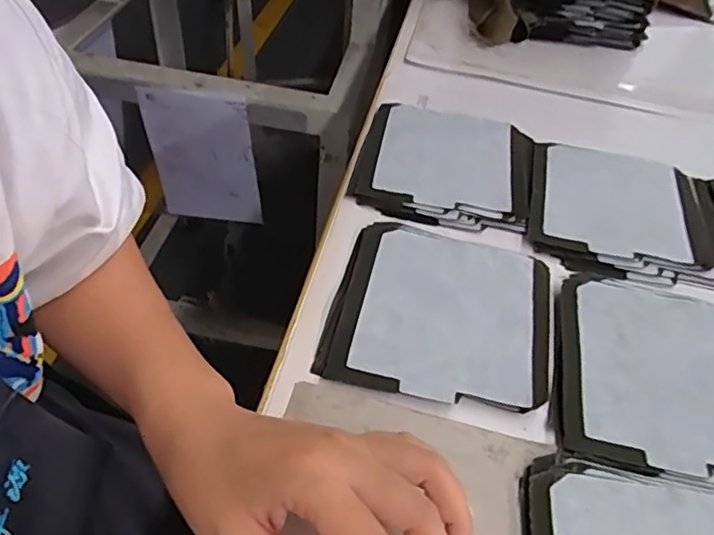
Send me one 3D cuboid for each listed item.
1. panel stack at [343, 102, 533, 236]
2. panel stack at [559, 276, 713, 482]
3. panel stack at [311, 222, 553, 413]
[{"bbox_3d":[0.072,-0.086,0.503,0.136,0.011,0.145,13,46,6],"label":"panel stack"},{"bbox_3d":[0.193,0.067,0.375,0.133,0.009,0.147,13,46,7],"label":"panel stack"},{"bbox_3d":[0.055,0.028,0.393,0.135,0.007,0.133,13,46,6],"label":"panel stack"}]

